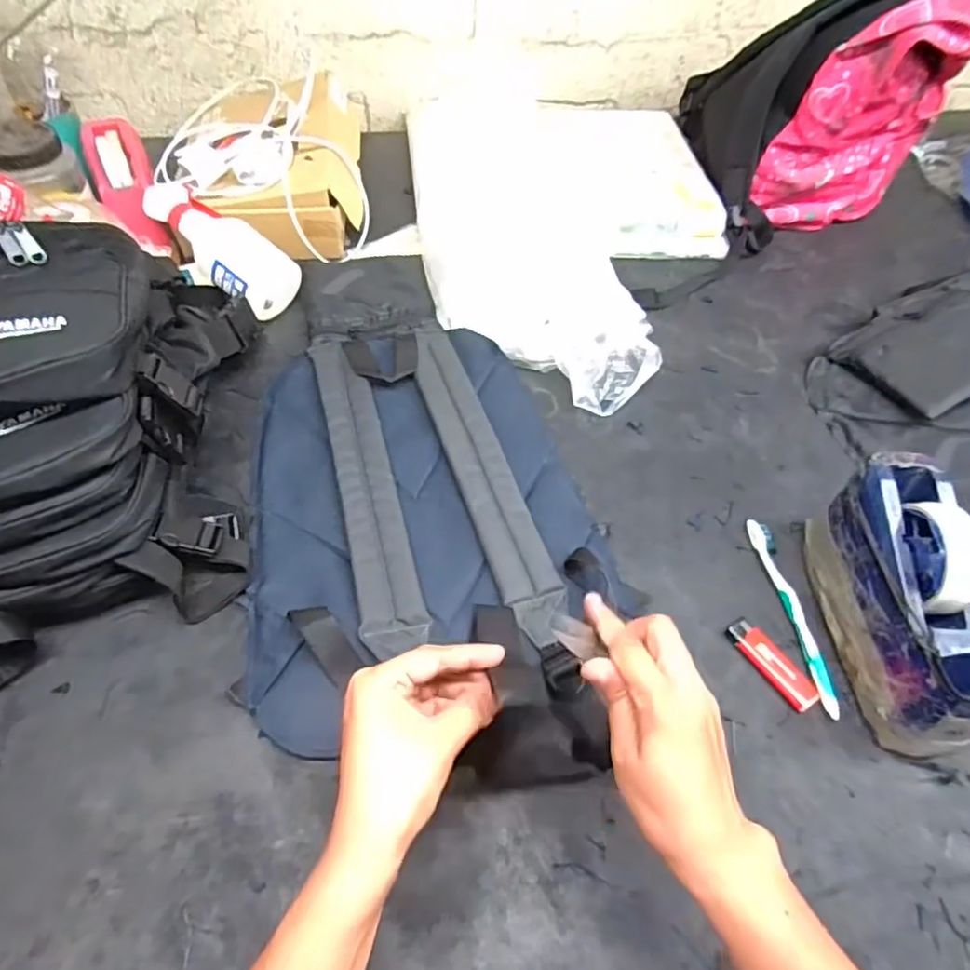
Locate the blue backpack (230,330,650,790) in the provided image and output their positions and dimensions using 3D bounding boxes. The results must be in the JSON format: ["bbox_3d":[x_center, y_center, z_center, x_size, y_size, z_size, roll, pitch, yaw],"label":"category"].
[{"bbox_3d":[-0.055,0.018,0.561,0.309,0.038,0.473,-6,57,-6],"label":"blue backpack"}]

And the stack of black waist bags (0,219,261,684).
[{"bbox_3d":[-0.378,-0.069,0.517,0.234,0.165,0.388,-17,56,-15],"label":"stack of black waist bags"}]

